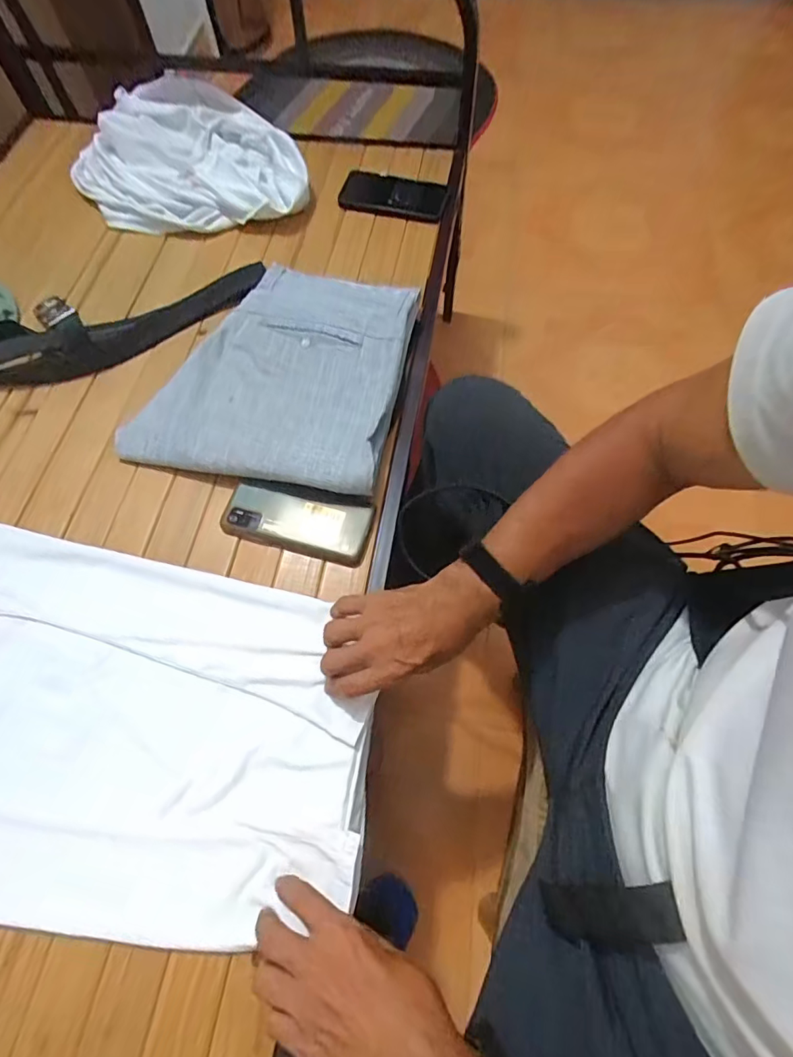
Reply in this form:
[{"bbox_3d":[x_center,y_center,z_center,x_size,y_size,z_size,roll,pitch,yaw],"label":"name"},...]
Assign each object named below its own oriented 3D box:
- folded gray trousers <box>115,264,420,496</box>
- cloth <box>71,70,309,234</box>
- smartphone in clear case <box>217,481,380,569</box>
[{"bbox_3d":[-0.141,-0.192,0.622,0.289,0.035,0.288,10,67,6],"label":"folded gray trousers"},{"bbox_3d":[-0.311,-0.586,0.798,0.342,0.060,0.292,-2,67,0],"label":"cloth"},{"bbox_3d":[-0.109,-0.007,0.566,0.158,0.011,0.066,14,74,4],"label":"smartphone in clear case"}]

